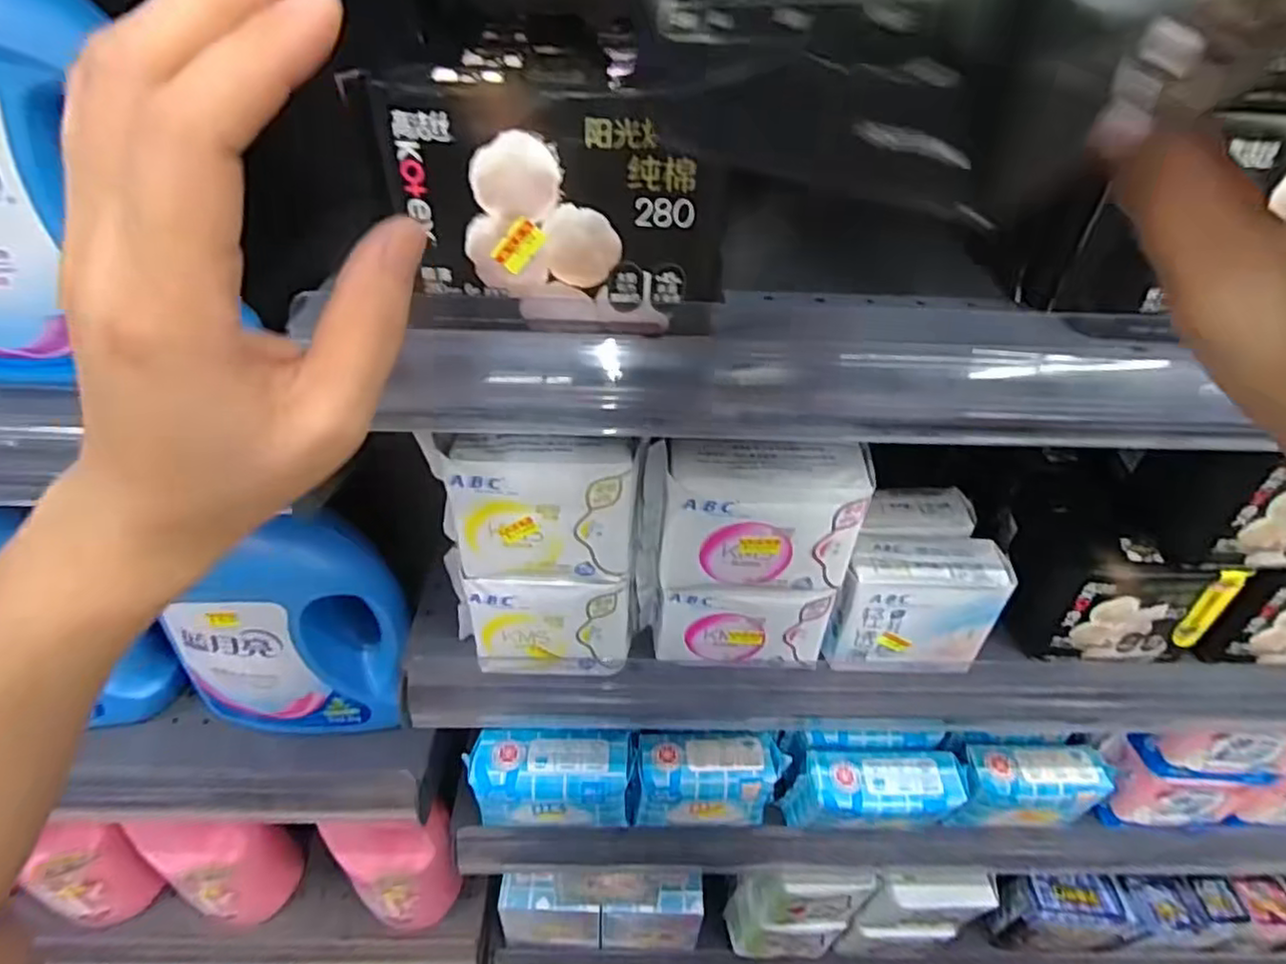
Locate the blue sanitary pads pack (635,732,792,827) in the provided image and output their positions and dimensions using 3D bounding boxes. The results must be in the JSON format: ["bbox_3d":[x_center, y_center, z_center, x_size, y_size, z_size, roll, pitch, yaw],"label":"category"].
[{"bbox_3d":[0.056,0.251,0.553,0.119,0.072,0.052,1,39,-4],"label":"blue sanitary pads pack"}]

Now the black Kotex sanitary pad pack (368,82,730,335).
[{"bbox_3d":[-0.032,-0.104,0.260,0.121,0.093,0.037,1,39,-4],"label":"black Kotex sanitary pad pack"}]

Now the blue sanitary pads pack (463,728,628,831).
[{"bbox_3d":[-0.077,0.249,0.545,0.126,0.067,0.056,3,39,-1],"label":"blue sanitary pads pack"}]

